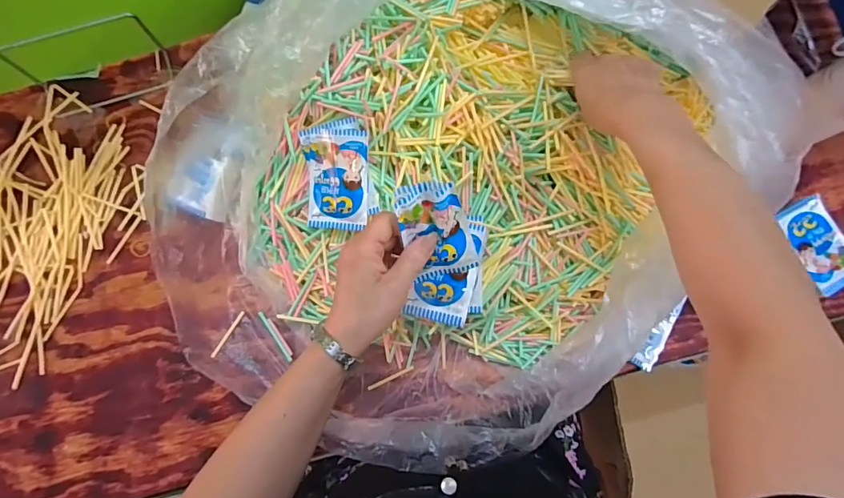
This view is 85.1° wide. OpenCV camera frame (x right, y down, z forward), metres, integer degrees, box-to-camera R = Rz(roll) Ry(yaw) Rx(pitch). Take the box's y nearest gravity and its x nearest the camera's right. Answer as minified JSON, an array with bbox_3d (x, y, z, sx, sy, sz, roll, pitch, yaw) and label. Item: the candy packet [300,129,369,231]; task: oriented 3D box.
[{"bbox_3d":[-0.093,-0.073,0.493,0.070,0.015,0.105,4,103,12],"label":"candy packet"}]

